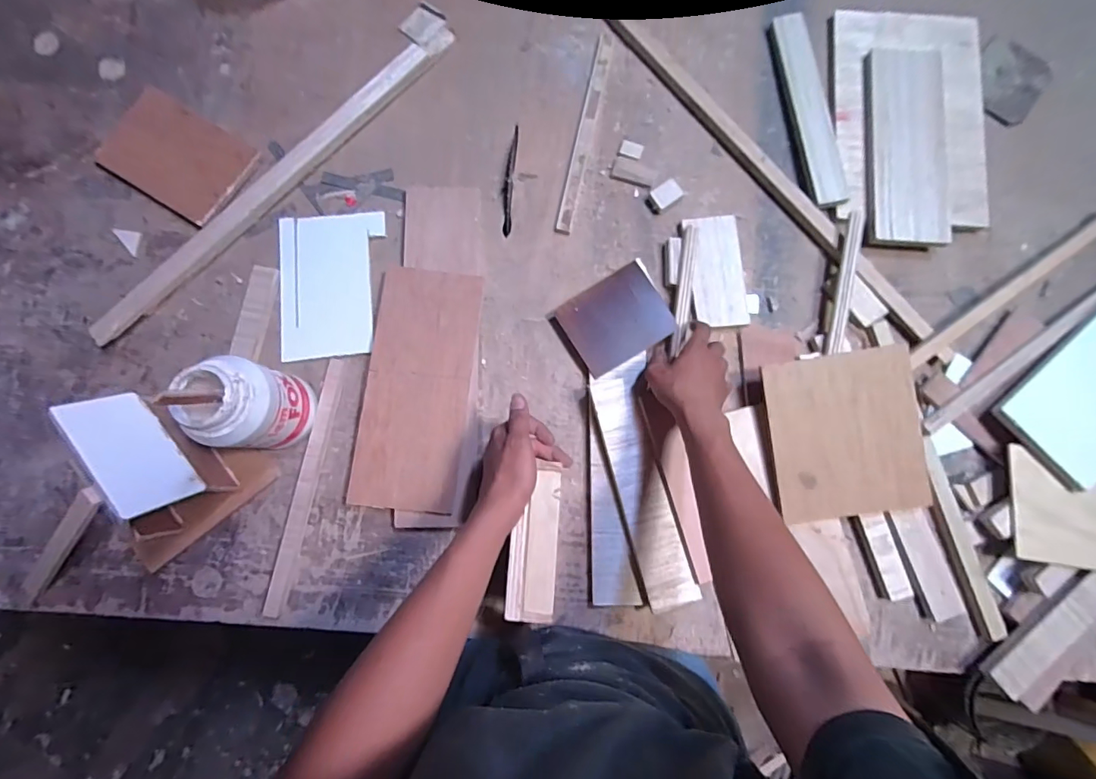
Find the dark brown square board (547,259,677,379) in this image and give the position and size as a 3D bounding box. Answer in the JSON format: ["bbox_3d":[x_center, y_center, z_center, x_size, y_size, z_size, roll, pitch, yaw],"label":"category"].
[{"bbox_3d":[0.091,-0.094,0.628,0.132,0.013,0.109,-31,88,2],"label":"dark brown square board"}]

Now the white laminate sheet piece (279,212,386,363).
[{"bbox_3d":[-0.291,-0.141,0.636,0.132,0.010,0.193,-4,82,-1],"label":"white laminate sheet piece"}]

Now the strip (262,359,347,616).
[{"bbox_3d":[-0.300,0.117,0.592,0.020,0.017,0.312,12,82,1],"label":"strip"}]

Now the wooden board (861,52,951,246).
[{"bbox_3d":[0.498,-0.341,0.659,0.110,0.020,0.291,6,82,0],"label":"wooden board"}]

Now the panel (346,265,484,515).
[{"bbox_3d":[-0.166,-0.004,0.602,0.129,0.009,0.304,6,83,-1],"label":"panel"}]

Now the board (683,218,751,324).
[{"bbox_3d":[0.228,-0.161,0.644,0.070,0.016,0.151,-4,82,-1],"label":"board"}]

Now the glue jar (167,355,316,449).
[{"bbox_3d":[-0.334,0.019,0.540,0.077,0.164,0.090,10,81,1],"label":"glue jar"}]

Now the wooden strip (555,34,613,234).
[{"bbox_3d":[0.053,-0.369,0.676,0.023,0.010,0.309,13,82,1],"label":"wooden strip"}]

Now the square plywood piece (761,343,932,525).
[{"bbox_3d":[0.370,0.056,0.586,0.186,0.012,0.196,-7,90,0],"label":"square plywood piece"}]

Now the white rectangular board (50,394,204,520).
[{"bbox_3d":[-0.436,0.065,0.491,0.012,0.074,0.137,-35,93,31],"label":"white rectangular board"}]

